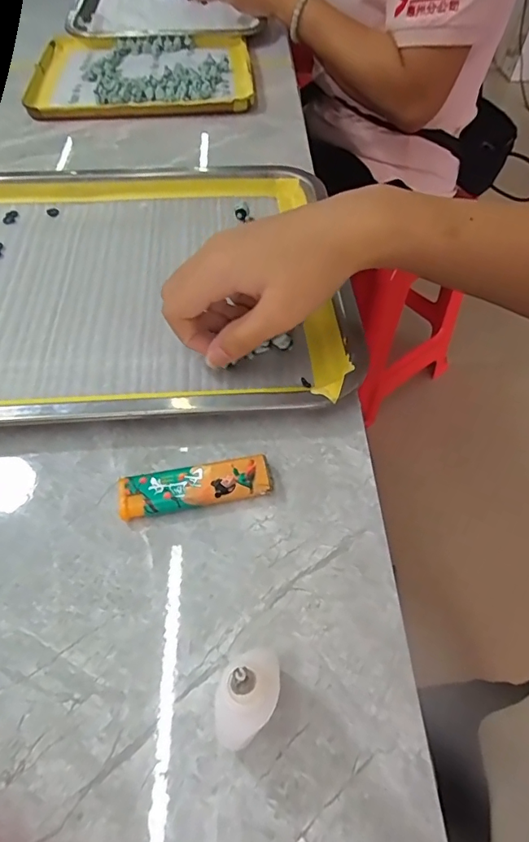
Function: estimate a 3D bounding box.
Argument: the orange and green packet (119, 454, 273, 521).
[{"bbox_3d":[-0.036,0.035,0.246,0.076,0.011,0.023,-10,57,-6],"label":"orange and green packet"}]

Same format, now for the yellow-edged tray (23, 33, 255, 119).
[{"bbox_3d":[-0.139,-0.394,0.530,0.242,0.011,0.199,-4,56,-2],"label":"yellow-edged tray"}]

